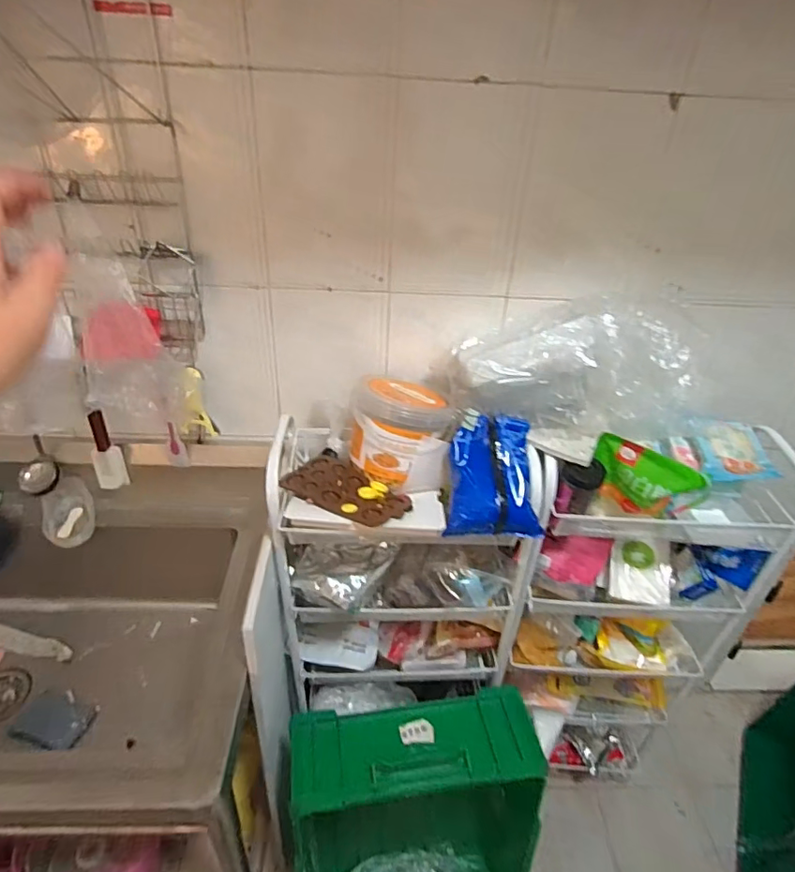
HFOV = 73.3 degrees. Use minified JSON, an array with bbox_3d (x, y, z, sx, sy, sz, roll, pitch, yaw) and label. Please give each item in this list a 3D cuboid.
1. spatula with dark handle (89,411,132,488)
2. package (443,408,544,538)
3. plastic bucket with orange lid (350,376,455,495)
[{"bbox_3d":[-0.545,0.026,0.994,0.051,0.160,0.027,-18,39,-28],"label":"spatula with dark handle"},{"bbox_3d":[0.145,0.057,0.826,0.128,0.050,0.189,-3,70,10],"label":"package"},{"bbox_3d":[0.010,-0.010,0.915,0.160,0.154,0.173,2,34,-1],"label":"plastic bucket with orange lid"}]

